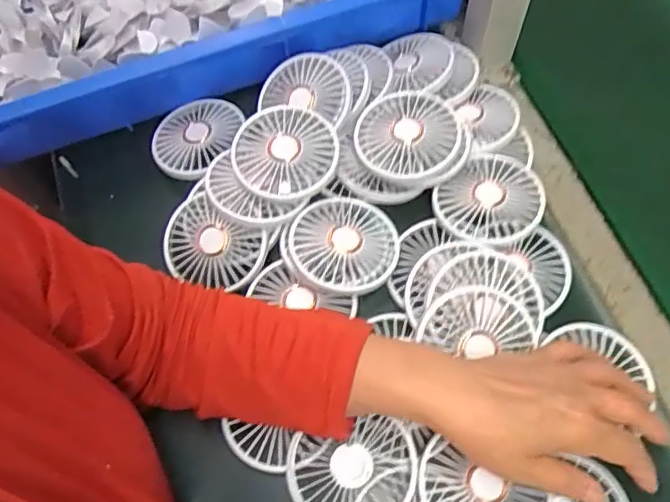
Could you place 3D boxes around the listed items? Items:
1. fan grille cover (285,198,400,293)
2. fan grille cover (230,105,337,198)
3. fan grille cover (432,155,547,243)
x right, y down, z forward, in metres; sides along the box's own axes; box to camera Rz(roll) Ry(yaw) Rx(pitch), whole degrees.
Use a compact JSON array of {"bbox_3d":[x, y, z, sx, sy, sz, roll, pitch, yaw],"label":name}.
[{"bbox_3d":[0.007,-0.005,0.466,0.086,0.014,0.082,-33,68,-13],"label":"fan grille cover"},{"bbox_3d":[-0.042,-0.082,0.479,0.086,0.015,0.084,8,68,8],"label":"fan grille cover"},{"bbox_3d":[0.129,-0.042,0.481,0.086,0.025,0.078,-40,70,-10],"label":"fan grille cover"}]

